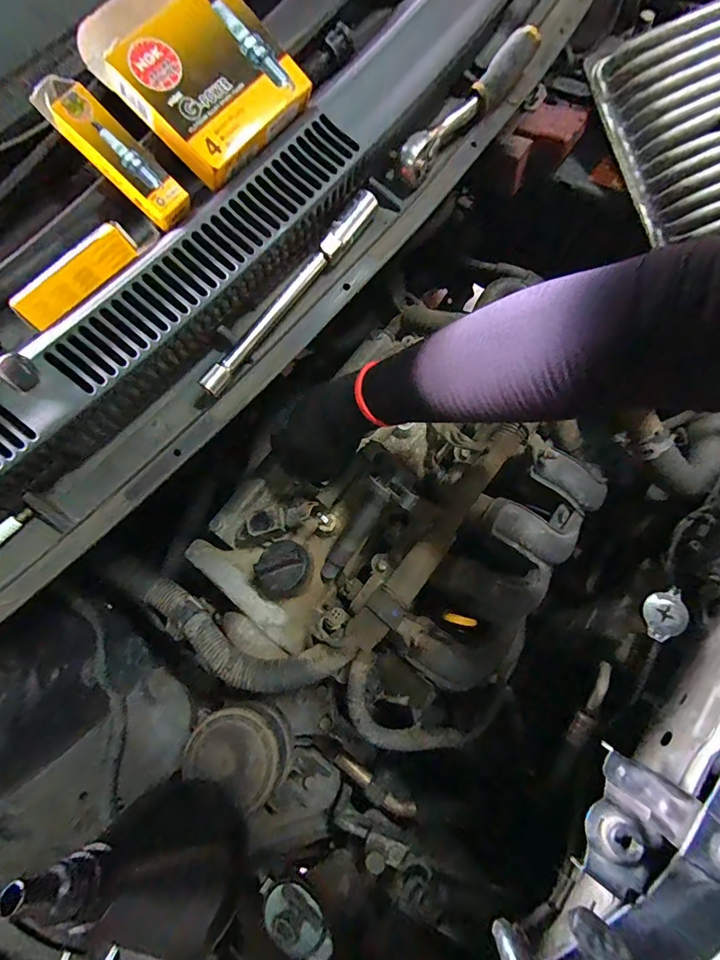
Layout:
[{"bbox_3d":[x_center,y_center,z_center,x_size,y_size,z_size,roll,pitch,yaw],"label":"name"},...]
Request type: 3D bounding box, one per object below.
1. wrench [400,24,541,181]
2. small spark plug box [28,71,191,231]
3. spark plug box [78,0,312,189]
[{"bbox_3d":[0.095,-0.315,0.371,0.020,0.036,0.172,40,77,15],"label":"wrench"},{"bbox_3d":[-0.162,-0.216,0.294,0.101,0.021,0.025,41,75,-17],"label":"small spark plug box"},{"bbox_3d":[-0.113,-0.287,0.309,0.122,0.031,0.106,44,80,-15],"label":"spark plug box"}]

